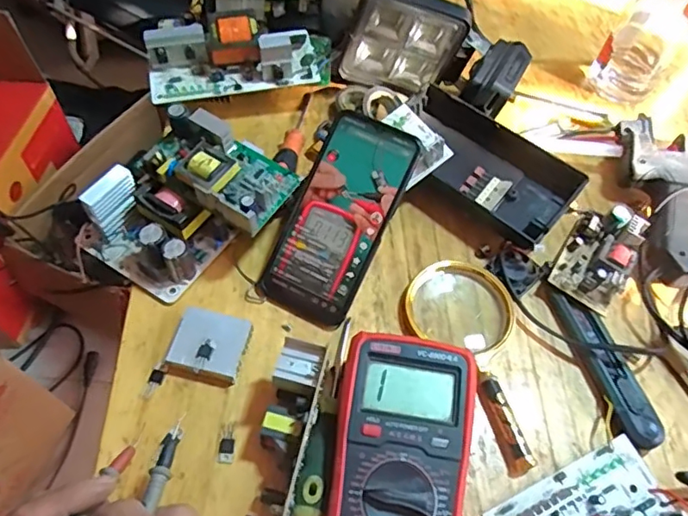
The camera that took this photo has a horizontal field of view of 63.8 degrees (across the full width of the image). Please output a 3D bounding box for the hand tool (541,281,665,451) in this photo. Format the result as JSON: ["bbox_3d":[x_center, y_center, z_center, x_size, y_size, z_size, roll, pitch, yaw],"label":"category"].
[{"bbox_3d":[0.207,0.079,0.442,0.034,0.020,0.144,-13,60,-12],"label":"hand tool"}]

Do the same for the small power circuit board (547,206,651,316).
[{"bbox_3d":[0.224,-0.004,0.485,0.056,0.030,0.098,30,61,14],"label":"small power circuit board"}]

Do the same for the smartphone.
[{"bbox_3d":[-0.004,-0.033,0.454,0.076,0.010,0.169,26,92,14],"label":"smartphone"}]

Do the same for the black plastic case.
[{"bbox_3d":[0.132,-0.090,0.522,0.176,0.038,0.091,38,63,18],"label":"black plastic case"}]

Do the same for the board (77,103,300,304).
[{"bbox_3d":[-0.131,-0.045,0.463,0.141,0.076,0.140,30,61,14],"label":"board"}]

